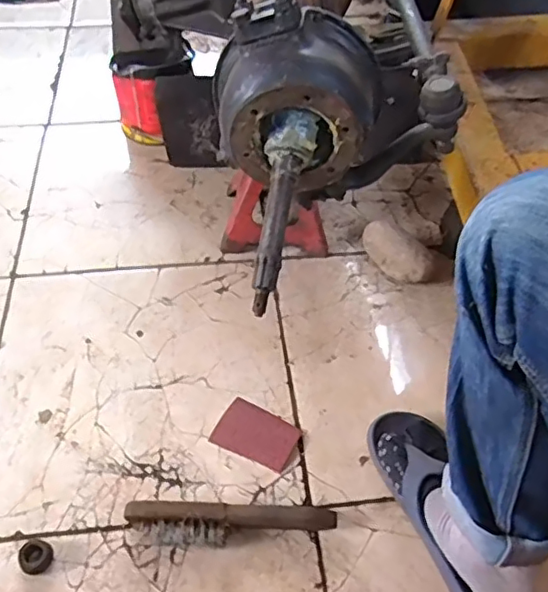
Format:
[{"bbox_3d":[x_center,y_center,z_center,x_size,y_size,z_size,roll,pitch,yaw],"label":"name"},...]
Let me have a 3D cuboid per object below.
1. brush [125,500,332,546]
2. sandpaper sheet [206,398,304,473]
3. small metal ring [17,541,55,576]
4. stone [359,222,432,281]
[{"bbox_3d":[-0.049,0.264,0.666,0.239,0.033,0.048,3,51,-1],"label":"brush"},{"bbox_3d":[-0.022,0.179,0.756,0.101,0.004,0.071,22,52,16],"label":"sandpaper sheet"},{"bbox_3d":[-0.266,0.290,0.647,0.034,0.017,0.034,1,51,-1],"label":"small metal ring"},{"bbox_3d":[0.198,-0.072,0.933,0.064,0.065,0.126,-36,61,-27],"label":"stone"}]

